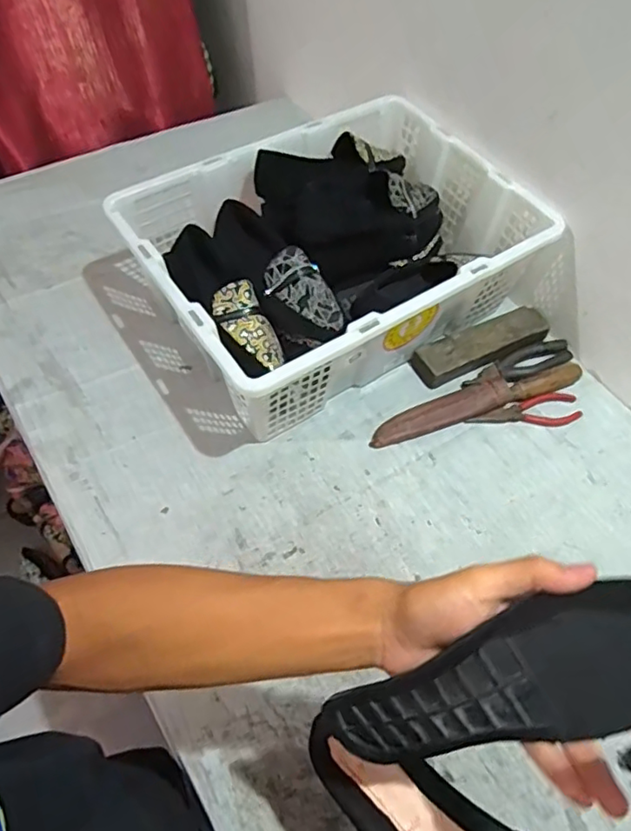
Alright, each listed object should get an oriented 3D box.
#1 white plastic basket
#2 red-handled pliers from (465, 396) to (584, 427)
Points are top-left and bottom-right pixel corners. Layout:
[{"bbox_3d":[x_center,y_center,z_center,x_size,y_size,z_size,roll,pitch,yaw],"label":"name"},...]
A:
[{"bbox_3d":[0.020,-0.208,0.799,0.502,0.168,0.355,-29,63,-21],"label":"white plastic basket"},{"bbox_3d":[0.277,-0.003,0.779,0.154,0.013,0.041,-4,57,-6],"label":"red-handled pliers"}]

